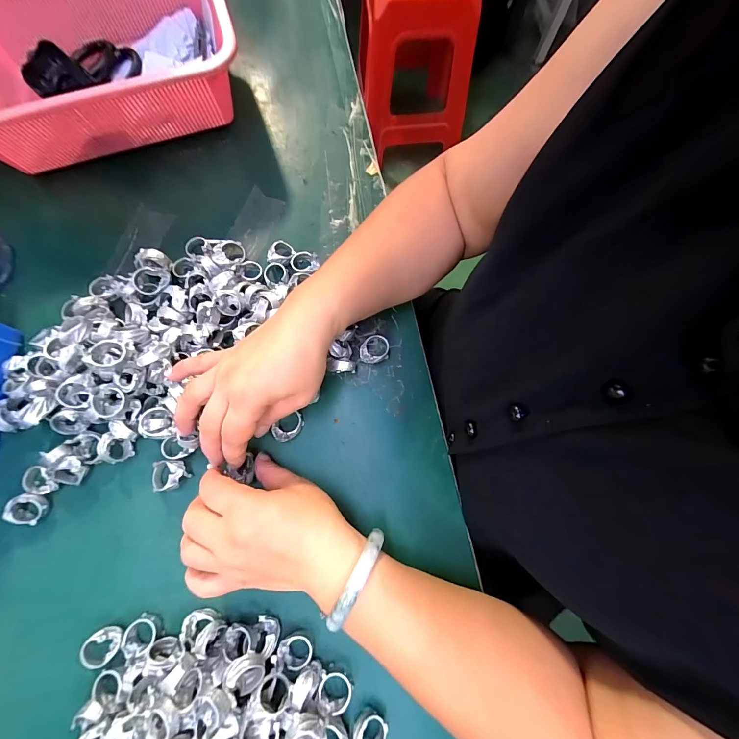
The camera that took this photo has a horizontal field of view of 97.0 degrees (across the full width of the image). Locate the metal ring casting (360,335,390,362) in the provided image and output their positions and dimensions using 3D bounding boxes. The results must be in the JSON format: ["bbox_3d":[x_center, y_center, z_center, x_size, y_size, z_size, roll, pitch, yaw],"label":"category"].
[{"bbox_3d":[0.005,-0.019,0.318,0.027,0.014,0.027,0,76,2],"label":"metal ring casting"}]

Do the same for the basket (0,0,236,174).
[{"bbox_3d":[-0.291,-0.335,0.358,0.294,0.092,0.209,-17,76,-3],"label":"basket"}]

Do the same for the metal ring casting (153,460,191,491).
[{"bbox_3d":[-0.174,0.093,0.288,0.029,0.018,0.024,-4,76,1],"label":"metal ring casting"}]

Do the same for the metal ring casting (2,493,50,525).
[{"bbox_3d":[-0.293,0.120,0.281,0.026,0.016,0.025,-3,76,1],"label":"metal ring casting"}]

